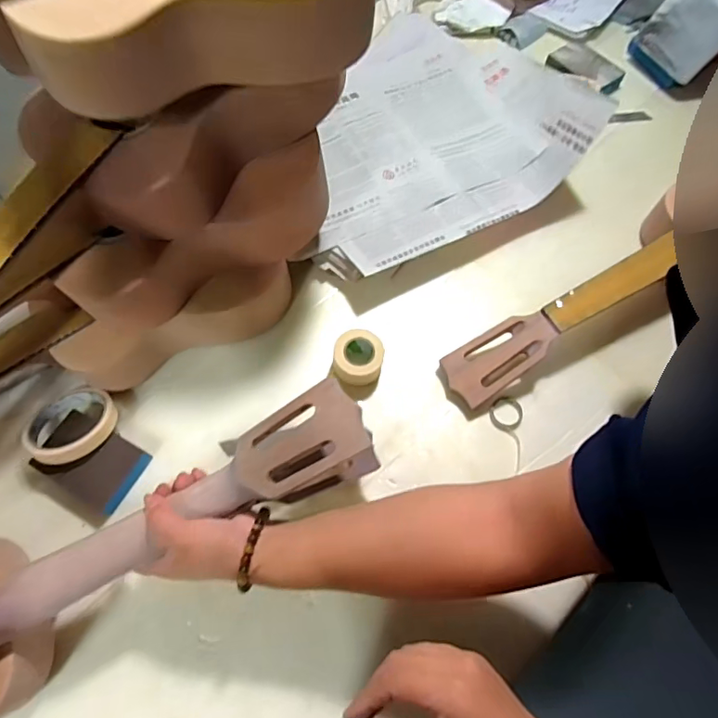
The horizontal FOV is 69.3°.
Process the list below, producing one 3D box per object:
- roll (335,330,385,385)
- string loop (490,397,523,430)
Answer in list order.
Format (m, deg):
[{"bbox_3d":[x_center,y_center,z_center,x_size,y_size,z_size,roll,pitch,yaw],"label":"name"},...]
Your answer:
[{"bbox_3d":[0.000,-0.001,0.582,0.053,0.039,0.052,1,68,-2],"label":"roll"},{"bbox_3d":[0.163,0.060,0.572,0.038,0.008,0.037,1,68,-2],"label":"string loop"}]

